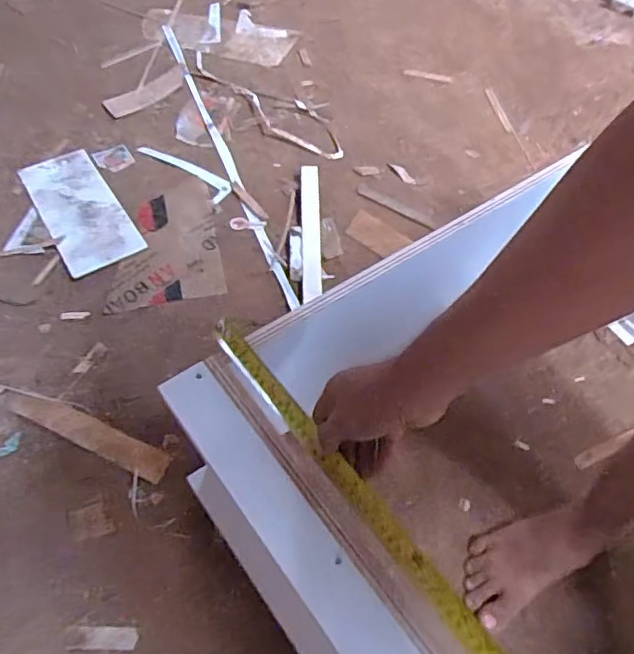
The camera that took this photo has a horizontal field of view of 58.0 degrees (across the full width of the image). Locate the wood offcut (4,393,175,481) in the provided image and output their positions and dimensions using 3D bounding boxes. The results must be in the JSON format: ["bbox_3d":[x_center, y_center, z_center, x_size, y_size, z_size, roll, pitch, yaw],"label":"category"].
[{"bbox_3d":[-0.349,0.157,0.866,0.281,0.013,0.045,23,57,11],"label":"wood offcut"}]

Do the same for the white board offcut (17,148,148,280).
[{"bbox_3d":[-0.464,-0.237,1.115,0.143,0.014,0.338,-27,62,-21],"label":"white board offcut"}]

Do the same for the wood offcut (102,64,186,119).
[{"bbox_3d":[-0.392,-0.549,1.333,0.069,0.011,0.216,39,62,20],"label":"wood offcut"}]

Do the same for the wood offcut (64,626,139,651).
[{"bbox_3d":[-0.265,0.383,0.703,0.084,0.011,0.026,2,56,-3],"label":"wood offcut"}]

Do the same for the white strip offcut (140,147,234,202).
[{"bbox_3d":[-0.275,-0.334,1.197,0.245,0.007,0.064,36,61,19],"label":"white strip offcut"}]

